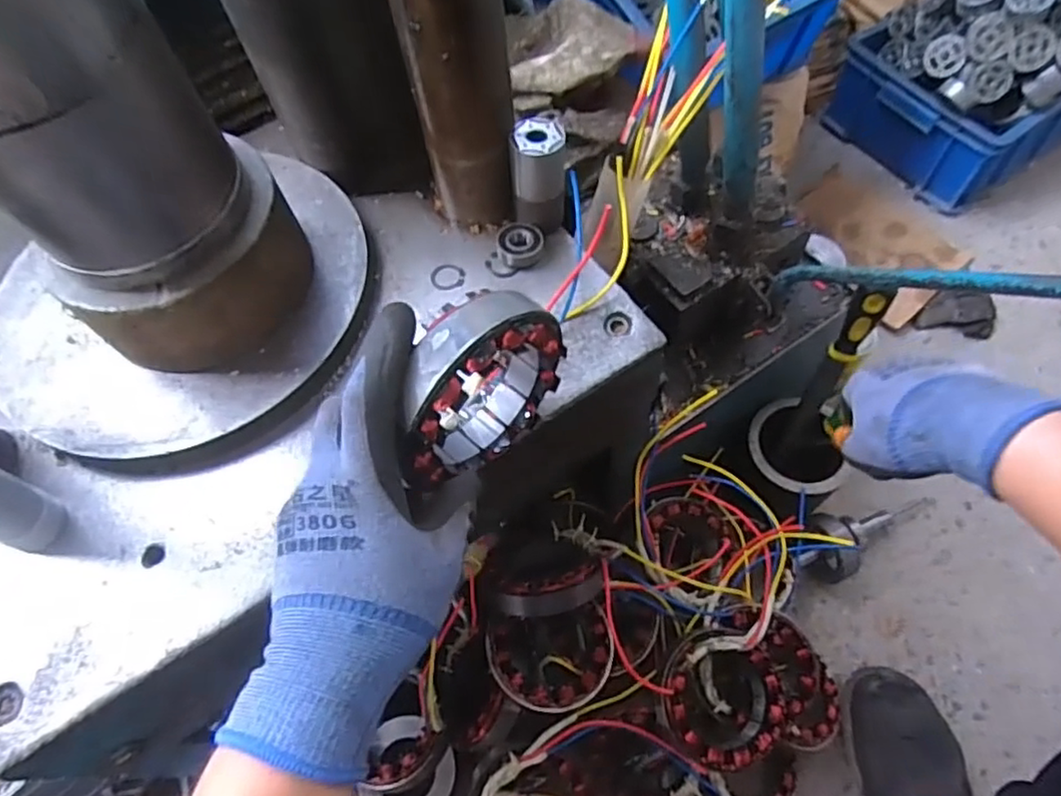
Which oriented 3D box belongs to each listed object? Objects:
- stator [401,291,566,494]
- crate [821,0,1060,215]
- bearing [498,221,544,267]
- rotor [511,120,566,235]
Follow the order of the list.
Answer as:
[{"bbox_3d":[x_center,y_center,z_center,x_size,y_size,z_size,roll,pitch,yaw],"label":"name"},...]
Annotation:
[{"bbox_3d":[-0.030,-0.005,0.354,0.106,0.114,0.037,-41,66,-17],"label":"stator"},{"bbox_3d":[0.747,-0.566,0.989,0.448,0.341,0.283,-33,64,-13],"label":"crate"},{"bbox_3d":[-0.008,-0.112,0.475,0.032,0.014,0.031,-2,61,3],"label":"bearing"},{"bbox_3d":[0.007,-0.156,0.459,0.035,0.066,0.042,3,62,6],"label":"rotor"}]

